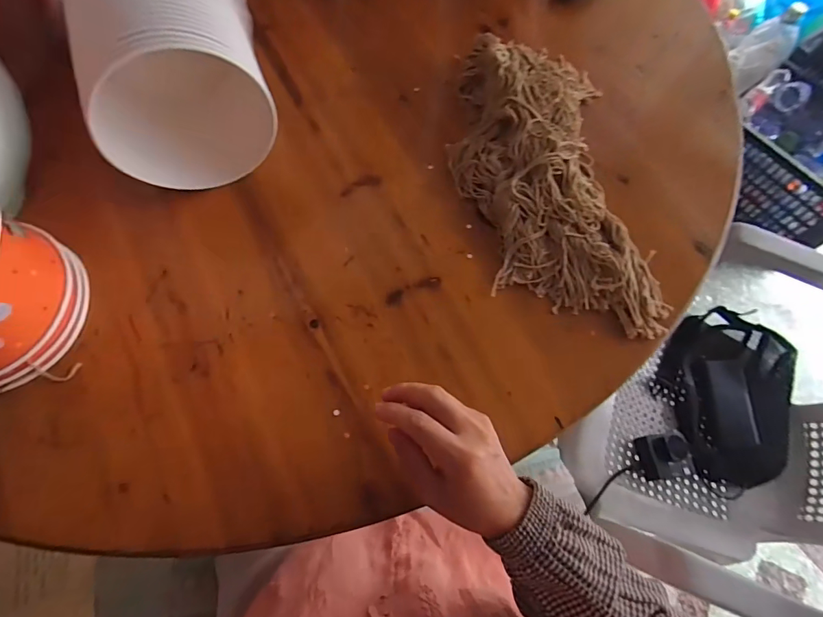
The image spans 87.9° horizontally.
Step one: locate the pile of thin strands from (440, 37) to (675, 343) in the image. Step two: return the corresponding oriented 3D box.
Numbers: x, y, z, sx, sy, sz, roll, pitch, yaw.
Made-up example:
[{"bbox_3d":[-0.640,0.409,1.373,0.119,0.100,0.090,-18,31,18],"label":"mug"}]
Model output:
[{"bbox_3d":[0.152,-0.157,0.486,0.198,0.053,0.391,-4,68,-5],"label":"pile of thin strands"}]

